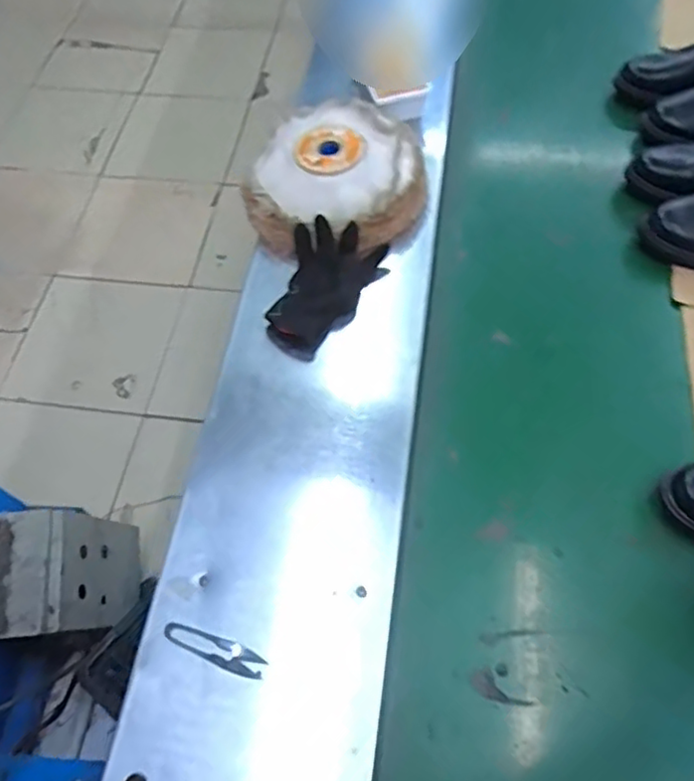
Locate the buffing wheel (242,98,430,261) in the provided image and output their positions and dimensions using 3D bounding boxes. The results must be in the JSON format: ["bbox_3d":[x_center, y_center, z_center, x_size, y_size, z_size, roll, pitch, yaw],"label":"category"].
[{"bbox_3d":[-0.011,-0.286,0.844,0.226,0.068,0.234,-2,60,3],"label":"buffing wheel"}]

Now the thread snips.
[{"bbox_3d":[-0.125,0.244,0.598,0.099,0.009,0.024,15,62,12],"label":"thread snips"}]

